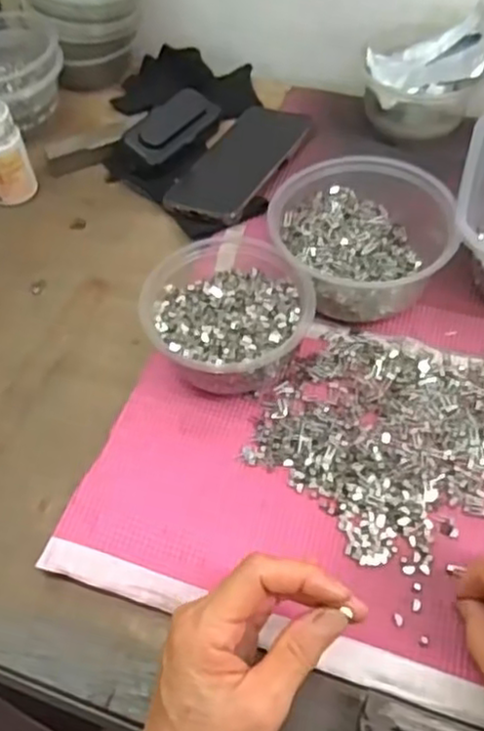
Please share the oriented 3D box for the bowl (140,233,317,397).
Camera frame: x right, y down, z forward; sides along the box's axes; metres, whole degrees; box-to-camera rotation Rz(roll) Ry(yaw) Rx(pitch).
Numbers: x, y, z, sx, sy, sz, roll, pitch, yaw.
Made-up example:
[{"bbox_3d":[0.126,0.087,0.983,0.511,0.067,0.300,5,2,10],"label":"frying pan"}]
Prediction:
[{"bbox_3d":[-0.012,-0.034,0.490,0.112,0.057,0.125,-19,56,-10],"label":"bowl"}]

